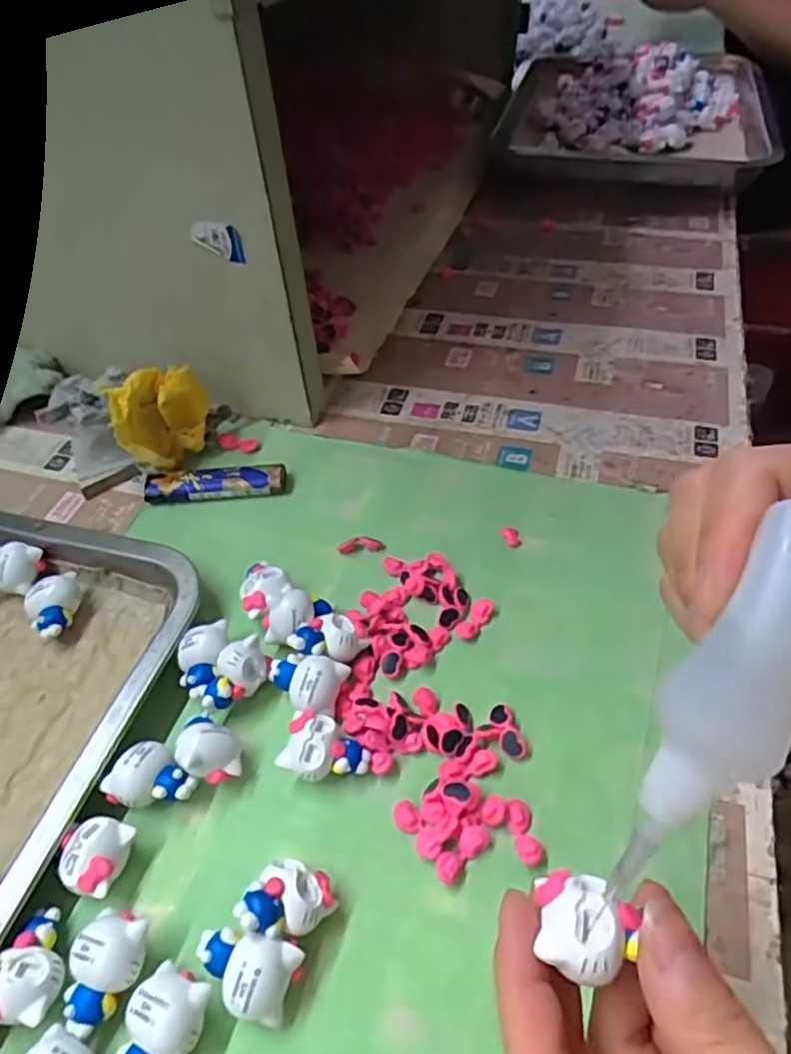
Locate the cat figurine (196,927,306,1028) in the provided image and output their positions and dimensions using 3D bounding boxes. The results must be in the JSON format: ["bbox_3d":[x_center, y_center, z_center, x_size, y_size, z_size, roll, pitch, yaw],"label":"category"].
[{"bbox_3d":[-0.049,0.148,0.220,0.035,0.021,0.022,9,50,14],"label":"cat figurine"}]

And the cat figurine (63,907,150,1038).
[{"bbox_3d":[-0.097,0.149,0.223,0.022,0.020,0.034,7,49,11],"label":"cat figurine"}]

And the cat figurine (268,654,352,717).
[{"bbox_3d":[-0.040,0.067,0.289,0.034,0.019,0.024,16,52,19],"label":"cat figurine"}]

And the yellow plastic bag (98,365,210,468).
[{"bbox_3d":[-0.131,-0.058,0.375,0.022,0.062,0.052,29,57,27],"label":"yellow plastic bag"}]

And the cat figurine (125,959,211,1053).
[{"bbox_3d":[-0.074,0.160,0.211,0.023,0.021,0.034,9,50,13],"label":"cat figurine"}]

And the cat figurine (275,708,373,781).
[{"bbox_3d":[-0.028,0.092,0.268,0.033,0.019,0.025,19,53,21],"label":"cat figurine"}]

